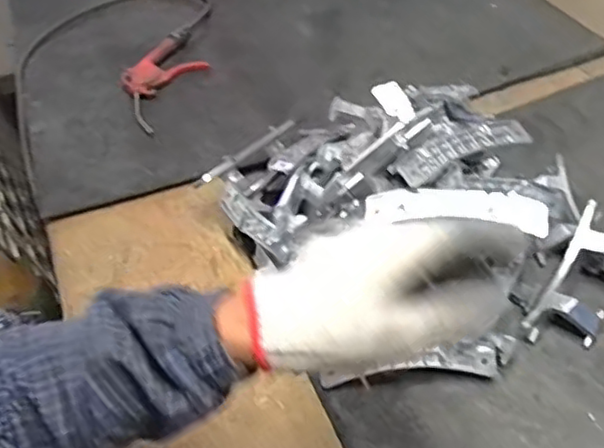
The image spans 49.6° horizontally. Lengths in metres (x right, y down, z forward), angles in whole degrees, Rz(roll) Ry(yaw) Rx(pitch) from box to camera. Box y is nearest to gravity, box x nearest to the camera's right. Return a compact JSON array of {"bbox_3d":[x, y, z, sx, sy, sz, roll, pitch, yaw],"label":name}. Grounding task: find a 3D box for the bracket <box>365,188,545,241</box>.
[{"bbox_3d":[0.137,-0.015,0.578,0.153,0.025,0.028,6,47,15],"label":"bracket"}]

